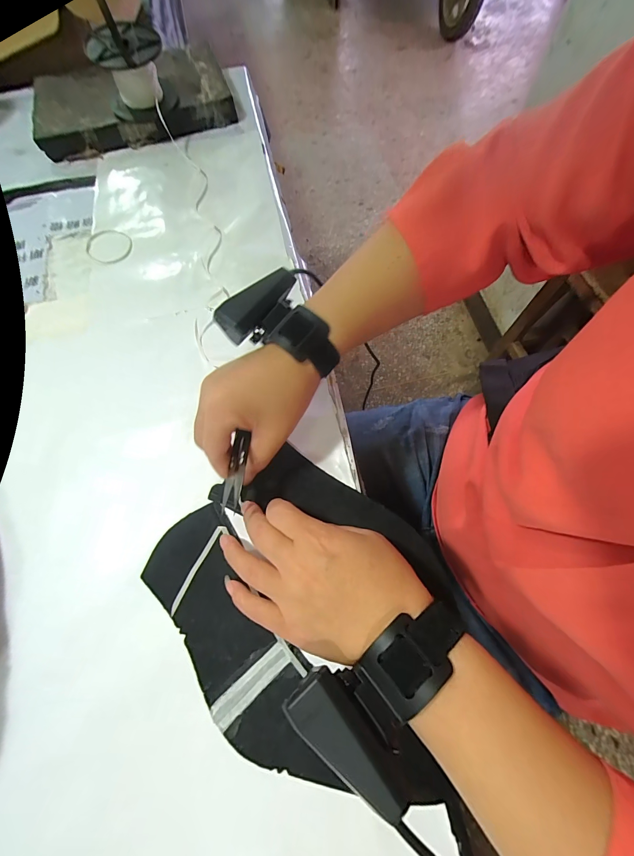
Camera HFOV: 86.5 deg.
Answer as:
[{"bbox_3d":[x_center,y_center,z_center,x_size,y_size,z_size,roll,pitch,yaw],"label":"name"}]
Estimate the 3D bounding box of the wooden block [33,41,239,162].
[{"bbox_3d":[-0.266,-0.476,0.495,0.268,0.048,0.161,-16,68,-4],"label":"wooden block"}]

